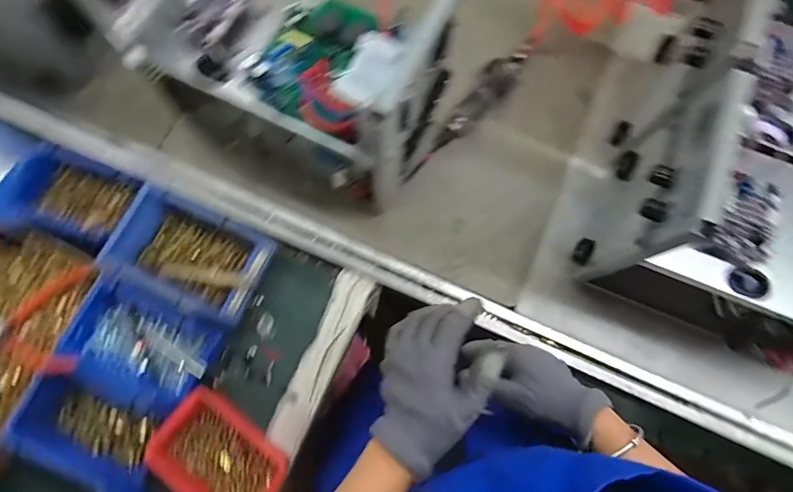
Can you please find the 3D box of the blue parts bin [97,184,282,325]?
[{"bbox_3d":[-0.270,0.013,0.574,0.187,0.068,0.130,26,78,5],"label":"blue parts bin"}]

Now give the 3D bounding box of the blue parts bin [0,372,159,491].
[{"bbox_3d":[-0.366,0.216,0.515,0.158,0.062,0.082,25,78,5],"label":"blue parts bin"}]

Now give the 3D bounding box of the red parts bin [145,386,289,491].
[{"bbox_3d":[-0.215,0.261,0.528,0.156,0.050,0.102,41,80,8],"label":"red parts bin"}]

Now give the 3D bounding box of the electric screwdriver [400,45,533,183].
[{"bbox_3d":[0.119,-0.218,0.685,0.055,0.036,0.314,42,80,9],"label":"electric screwdriver"}]

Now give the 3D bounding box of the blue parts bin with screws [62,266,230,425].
[{"bbox_3d":[-0.314,0.130,0.549,0.169,0.072,0.136,28,78,6],"label":"blue parts bin with screws"}]

